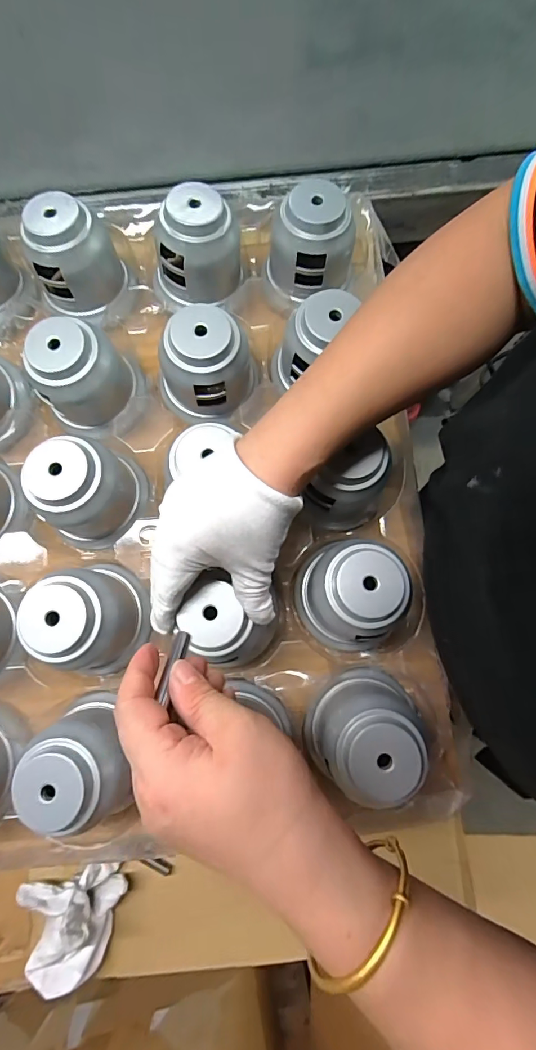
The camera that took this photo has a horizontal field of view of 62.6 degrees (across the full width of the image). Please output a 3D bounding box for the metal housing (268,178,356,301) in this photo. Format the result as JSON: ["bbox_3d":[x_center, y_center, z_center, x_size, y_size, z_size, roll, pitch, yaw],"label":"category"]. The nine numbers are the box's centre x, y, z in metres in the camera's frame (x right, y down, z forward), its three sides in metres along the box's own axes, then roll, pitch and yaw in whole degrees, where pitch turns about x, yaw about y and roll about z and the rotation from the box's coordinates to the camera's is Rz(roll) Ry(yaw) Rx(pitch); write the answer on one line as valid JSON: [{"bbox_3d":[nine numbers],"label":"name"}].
[{"bbox_3d":[0.036,-0.245,0.390,0.074,0.075,0.065,-10,80,-1],"label":"metal housing"}]

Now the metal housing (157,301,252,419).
[{"bbox_3d":[-0.054,-0.135,0.368,0.073,0.067,0.069,-9,80,-1],"label":"metal housing"}]

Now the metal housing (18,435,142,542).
[{"bbox_3d":[-0.146,-0.030,0.354,0.069,0.076,0.071,-17,80,-2],"label":"metal housing"}]

